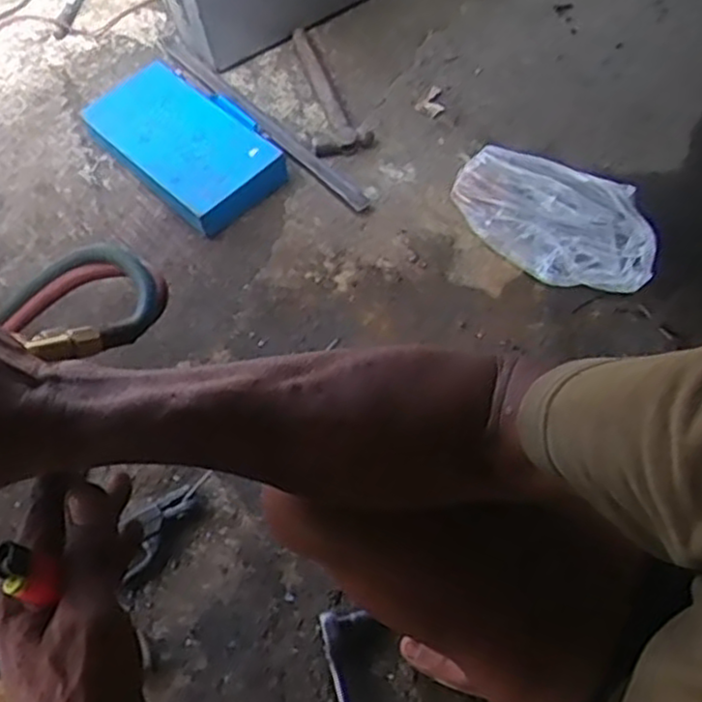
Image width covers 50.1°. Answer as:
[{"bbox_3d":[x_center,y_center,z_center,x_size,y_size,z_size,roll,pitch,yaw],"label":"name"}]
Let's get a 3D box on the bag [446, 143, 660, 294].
[{"bbox_3d":[0.250,-0.164,0.961,0.278,0.097,0.115,29,63,18],"label":"bag"}]

